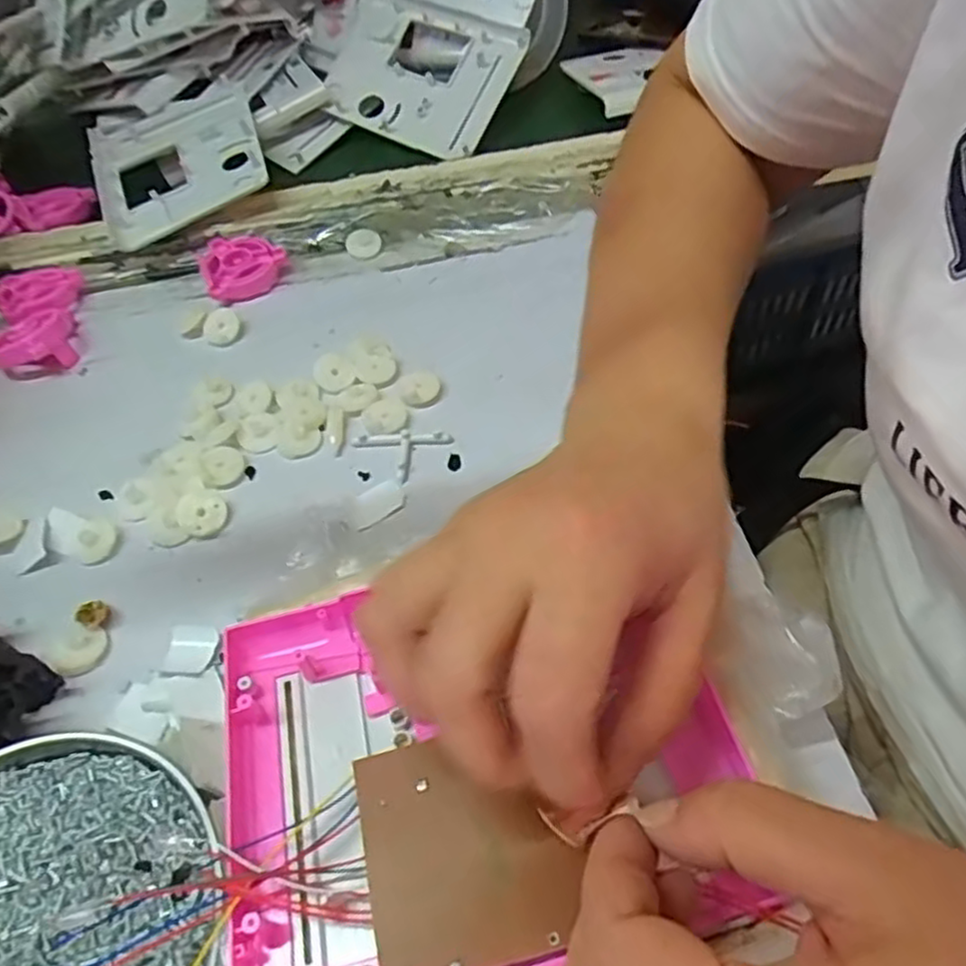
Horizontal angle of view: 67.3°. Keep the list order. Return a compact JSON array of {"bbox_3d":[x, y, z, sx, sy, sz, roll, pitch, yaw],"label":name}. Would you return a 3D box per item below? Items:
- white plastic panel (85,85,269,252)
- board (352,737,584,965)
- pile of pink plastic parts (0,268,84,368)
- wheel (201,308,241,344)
[{"bbox_3d":[-0.227,-0.245,0.535,0.118,0.018,0.163,-23,56,-3],"label":"white plastic panel"},{"bbox_3d":[-0.007,0.111,0.223,0.060,0.004,0.066,-15,51,-6],"label":"board"},{"bbox_3d":[-0.285,-0.105,0.457,0.048,0.026,0.095,-15,51,-6],"label":"pile of pink plastic parts"},{"bbox_3d":[-0.162,-0.096,0.450,0.024,0.007,0.024,-1,75,2],"label":"wheel"}]

